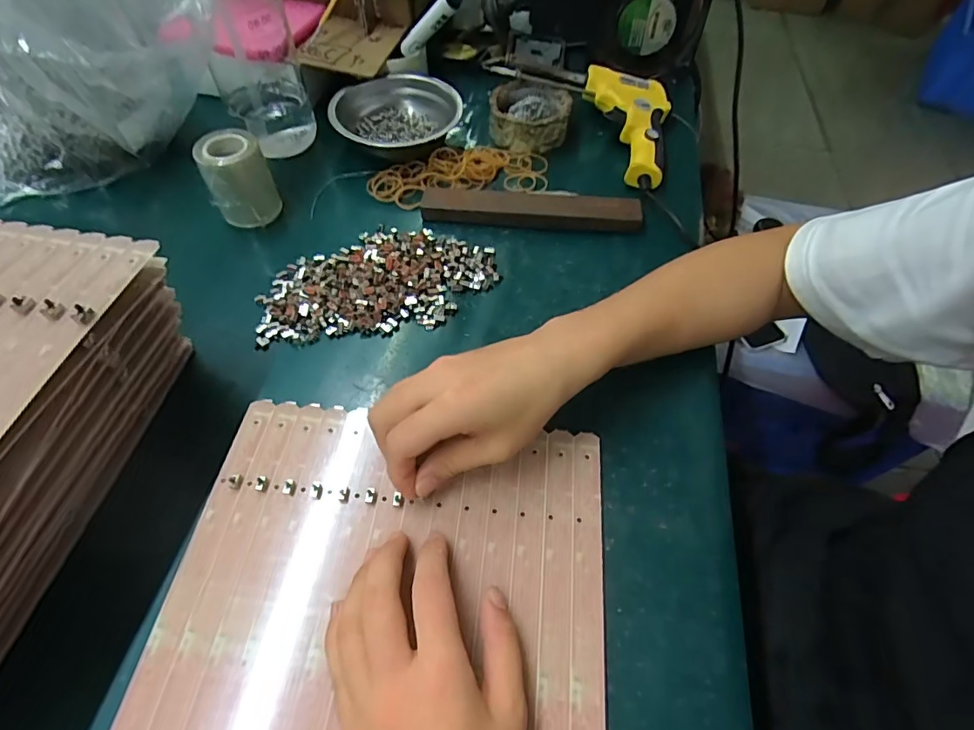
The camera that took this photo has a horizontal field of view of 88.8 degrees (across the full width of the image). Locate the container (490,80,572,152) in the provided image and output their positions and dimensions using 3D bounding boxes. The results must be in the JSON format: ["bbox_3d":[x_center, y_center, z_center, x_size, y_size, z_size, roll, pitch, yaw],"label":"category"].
[{"bbox_3d":[0.043,-0.258,0.515,0.079,0.039,0.075,0,57,-1],"label":"container"}]

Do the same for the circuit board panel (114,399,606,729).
[{"bbox_3d":[-0.059,0.155,0.262,0.237,0.005,0.279,6,57,3],"label":"circuit board panel"}]

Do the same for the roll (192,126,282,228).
[{"bbox_3d":[-0.214,-0.162,0.433,0.050,0.063,0.049,-25,60,-16],"label":"roll"}]

